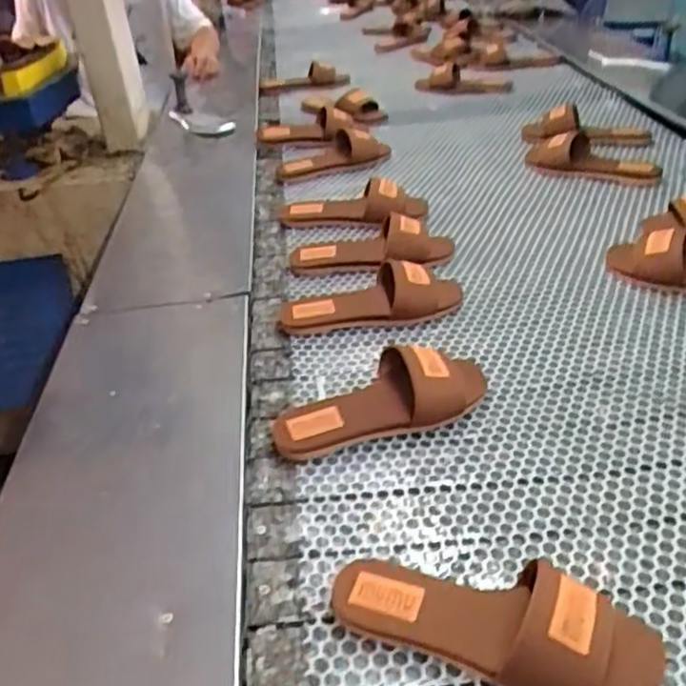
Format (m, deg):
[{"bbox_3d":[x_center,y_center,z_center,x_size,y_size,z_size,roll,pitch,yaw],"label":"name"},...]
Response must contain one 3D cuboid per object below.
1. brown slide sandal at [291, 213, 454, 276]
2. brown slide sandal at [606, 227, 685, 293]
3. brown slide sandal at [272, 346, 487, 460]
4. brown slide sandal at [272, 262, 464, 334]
[{"bbox_3d":[0.041,-0.151,1.062,0.249,0.055,0.100,-1,34,7],"label":"brown slide sandal"},{"bbox_3d":[0.472,-0.104,0.929,0.242,0.065,0.095,18,40,31],"label":"brown slide sandal"},{"bbox_3d":[0.045,0.054,0.760,0.251,0.064,0.101,-12,34,-9],"label":"brown slide sandal"},{"bbox_3d":[0.037,-0.065,0.940,0.247,0.057,0.100,-4,34,3],"label":"brown slide sandal"}]

